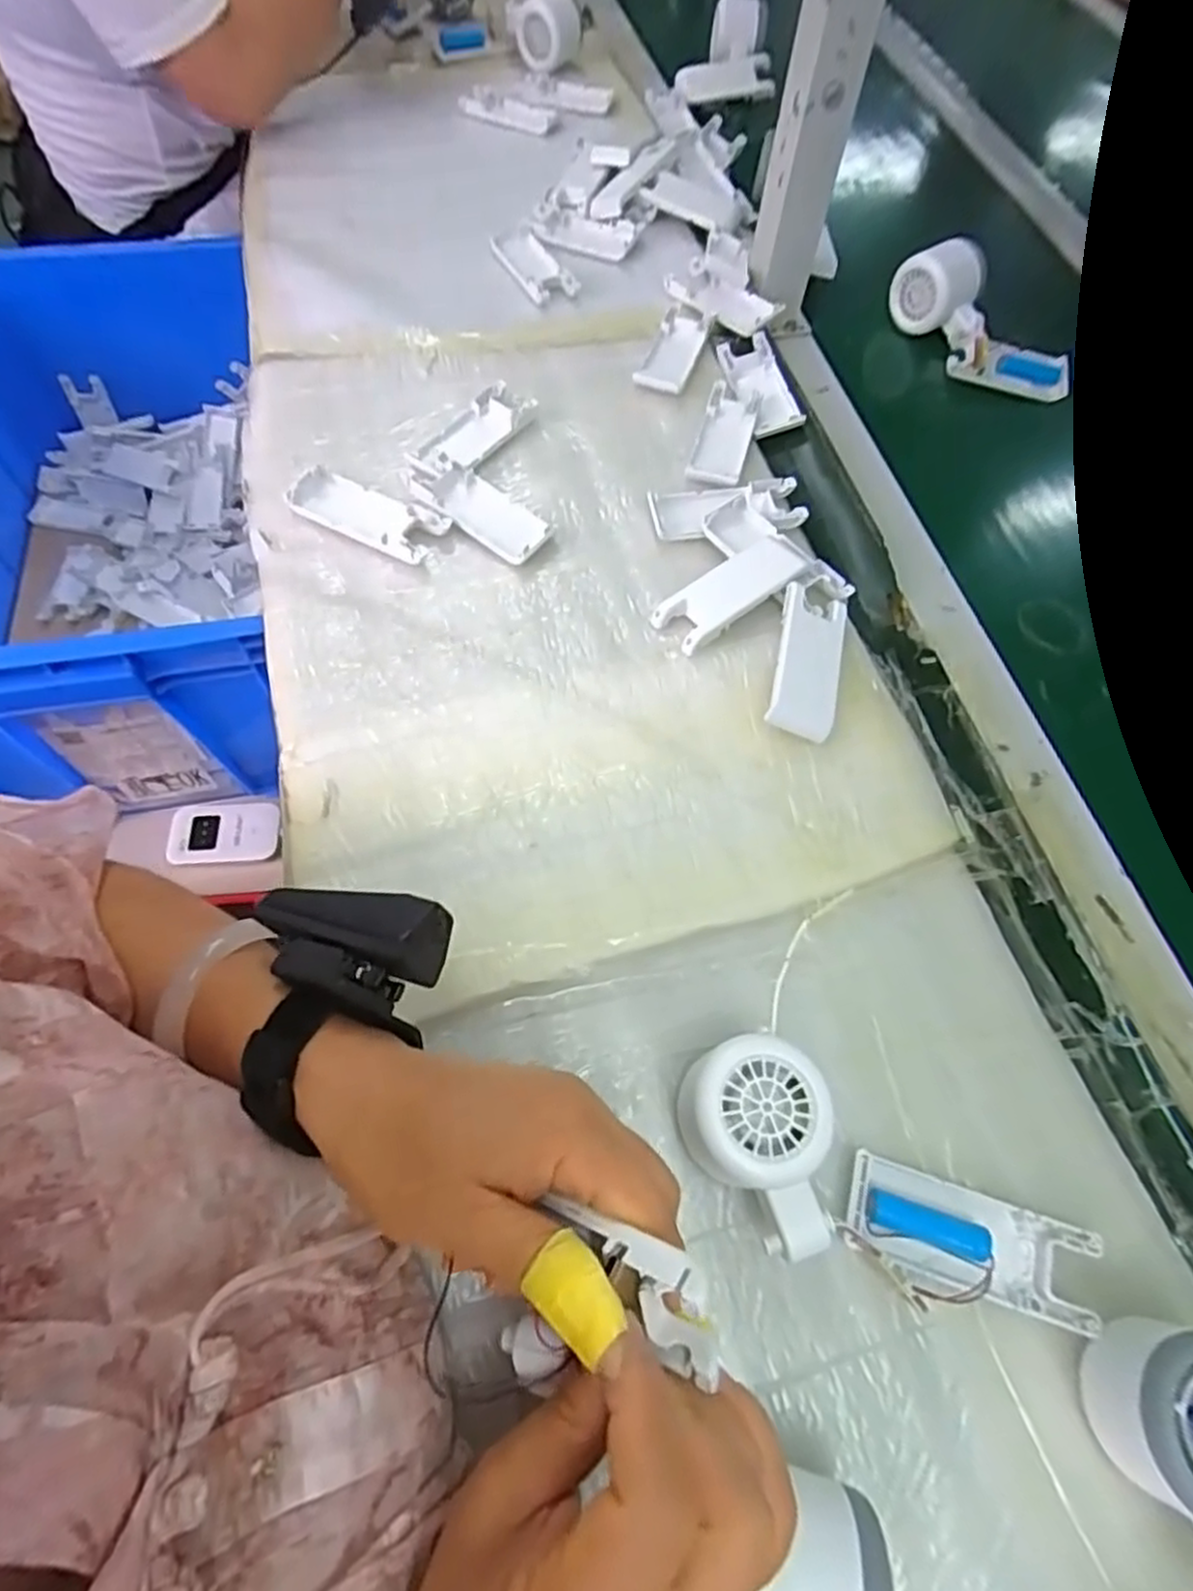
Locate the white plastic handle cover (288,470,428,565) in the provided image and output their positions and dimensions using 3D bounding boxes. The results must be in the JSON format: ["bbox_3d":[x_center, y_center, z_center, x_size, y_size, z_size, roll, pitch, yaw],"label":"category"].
[{"bbox_3d":[-0.155,-0.188,0.483,0.101,0.011,0.039,24,65,9],"label":"white plastic handle cover"}]

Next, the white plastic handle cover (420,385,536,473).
[{"bbox_3d":[-0.089,-0.266,0.529,0.039,0.012,0.104,29,65,11],"label":"white plastic handle cover"}]

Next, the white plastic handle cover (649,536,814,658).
[{"bbox_3d":[0.086,-0.129,0.460,0.103,0.016,0.040,-34,70,-18],"label":"white plastic handle cover"}]

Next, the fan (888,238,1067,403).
[{"bbox_3d":[0.325,-0.398,0.607,0.085,0.054,0.150,-22,67,-14],"label":"fan"}]

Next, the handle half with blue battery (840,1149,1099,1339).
[{"bbox_3d":[0.159,0.194,0.309,0.103,0.019,0.046,18,64,5],"label":"handle half with blue battery"}]

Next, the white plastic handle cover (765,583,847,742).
[{"bbox_3d":[0.128,-0.080,0.438,0.040,0.020,0.102,14,64,4],"label":"white plastic handle cover"}]

